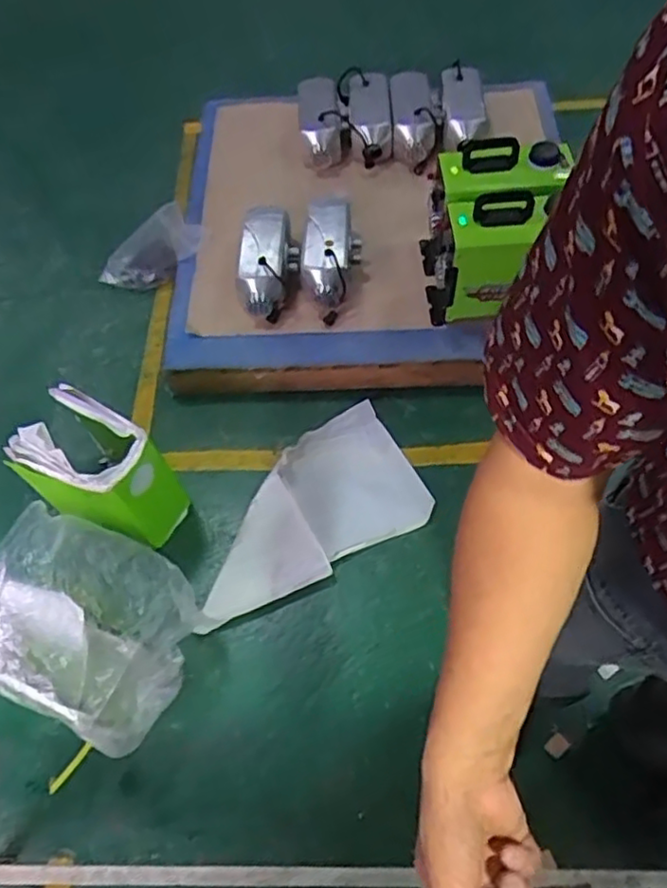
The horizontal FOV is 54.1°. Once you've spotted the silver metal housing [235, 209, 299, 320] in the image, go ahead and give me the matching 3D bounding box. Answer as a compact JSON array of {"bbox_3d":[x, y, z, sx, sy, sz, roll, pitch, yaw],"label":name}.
[{"bbox_3d":[-0.168,-0.470,1.669,0.153,0.095,0.324,12,62,-6],"label":"silver metal housing"}]

